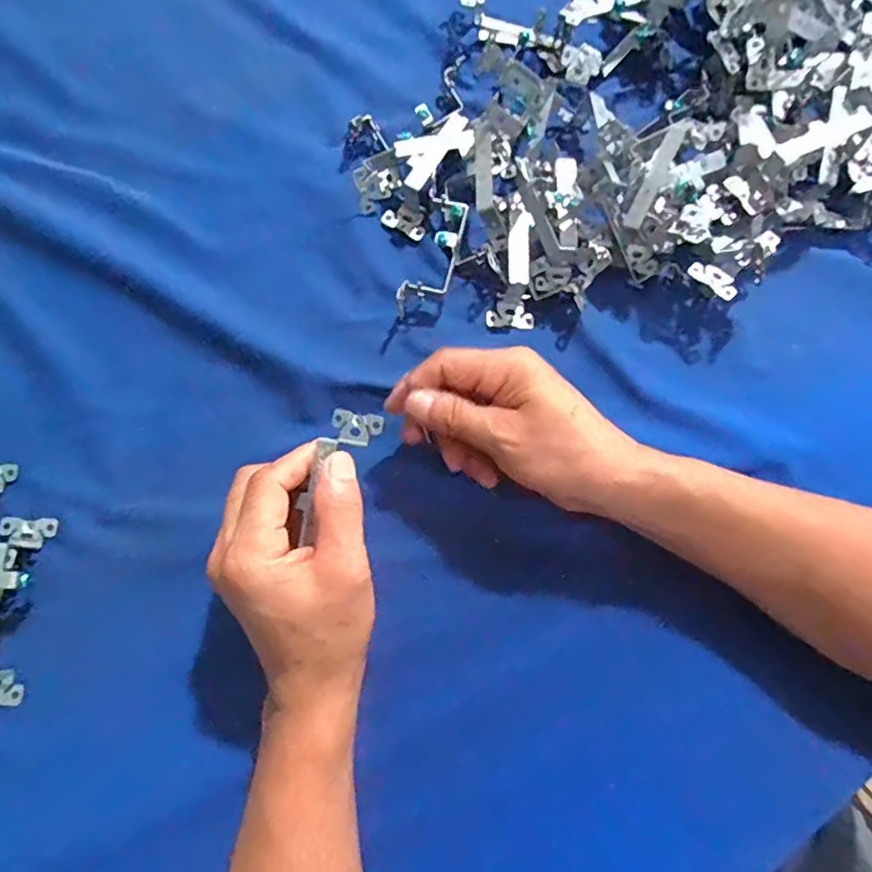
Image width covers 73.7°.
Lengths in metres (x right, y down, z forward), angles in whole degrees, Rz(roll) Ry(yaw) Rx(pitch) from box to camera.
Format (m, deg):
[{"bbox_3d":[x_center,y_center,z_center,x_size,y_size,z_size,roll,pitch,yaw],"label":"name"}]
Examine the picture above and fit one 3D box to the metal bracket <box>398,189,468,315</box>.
[{"bbox_3d":[0.000,-0.128,0.408,0.031,0.027,0.096,15,75,3],"label":"metal bracket"}]

